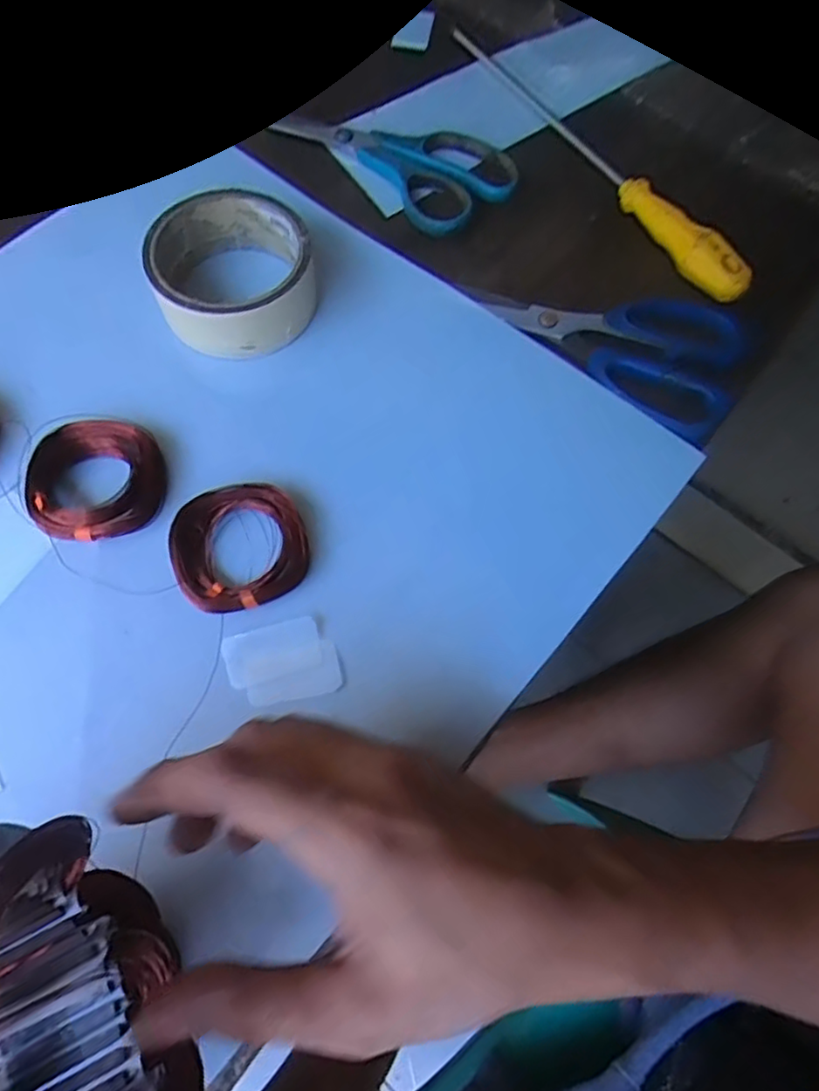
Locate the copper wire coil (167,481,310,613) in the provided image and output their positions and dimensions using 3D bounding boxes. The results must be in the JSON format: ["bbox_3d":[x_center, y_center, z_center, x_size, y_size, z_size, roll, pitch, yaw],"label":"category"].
[{"bbox_3d":[-0.083,0.000,0.305,0.064,0.008,0.060,1,69,-2],"label":"copper wire coil"}]

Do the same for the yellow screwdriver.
[{"bbox_3d":[0.119,-0.268,0.416,0.022,0.023,0.296,-30,73,-13],"label":"yellow screwdriver"}]

